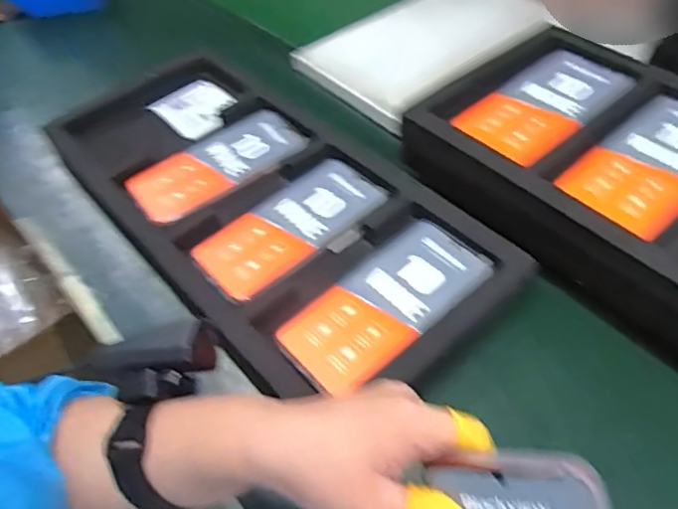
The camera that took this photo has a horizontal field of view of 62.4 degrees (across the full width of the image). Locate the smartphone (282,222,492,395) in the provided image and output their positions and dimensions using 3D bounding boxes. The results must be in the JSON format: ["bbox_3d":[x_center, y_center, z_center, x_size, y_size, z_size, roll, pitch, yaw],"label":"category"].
[{"bbox_3d":[0.037,0.038,0.444,0.167,0.007,0.079,-34,57,-24],"label":"smartphone"}]

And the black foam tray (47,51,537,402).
[{"bbox_3d":[-0.079,-0.050,0.530,0.216,0.027,0.469,-37,59,-21],"label":"black foam tray"}]

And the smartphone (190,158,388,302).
[{"bbox_3d":[-0.043,-0.026,0.506,0.169,0.006,0.079,-33,56,-24],"label":"smartphone"}]

